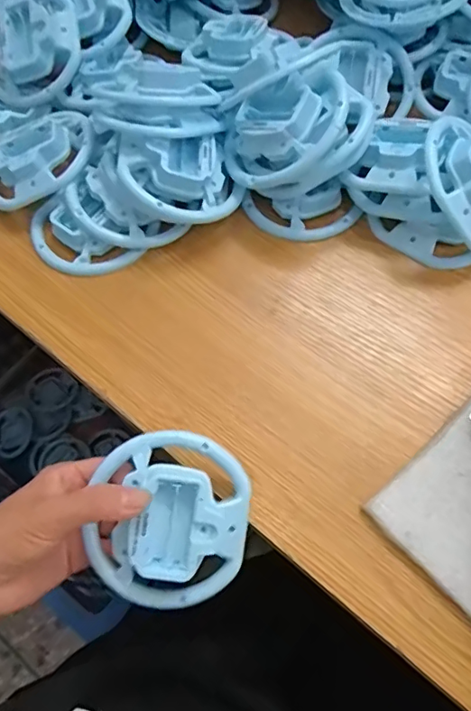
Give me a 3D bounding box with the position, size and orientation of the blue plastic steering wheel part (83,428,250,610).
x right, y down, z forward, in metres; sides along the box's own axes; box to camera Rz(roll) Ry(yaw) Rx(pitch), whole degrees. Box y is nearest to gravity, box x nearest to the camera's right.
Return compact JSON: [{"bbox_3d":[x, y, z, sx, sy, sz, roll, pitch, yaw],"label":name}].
[{"bbox_3d":[-0.038,0.103,0.323,0.087,0.030,0.104,-4,100,-3],"label":"blue plastic steering wheel part"}]

